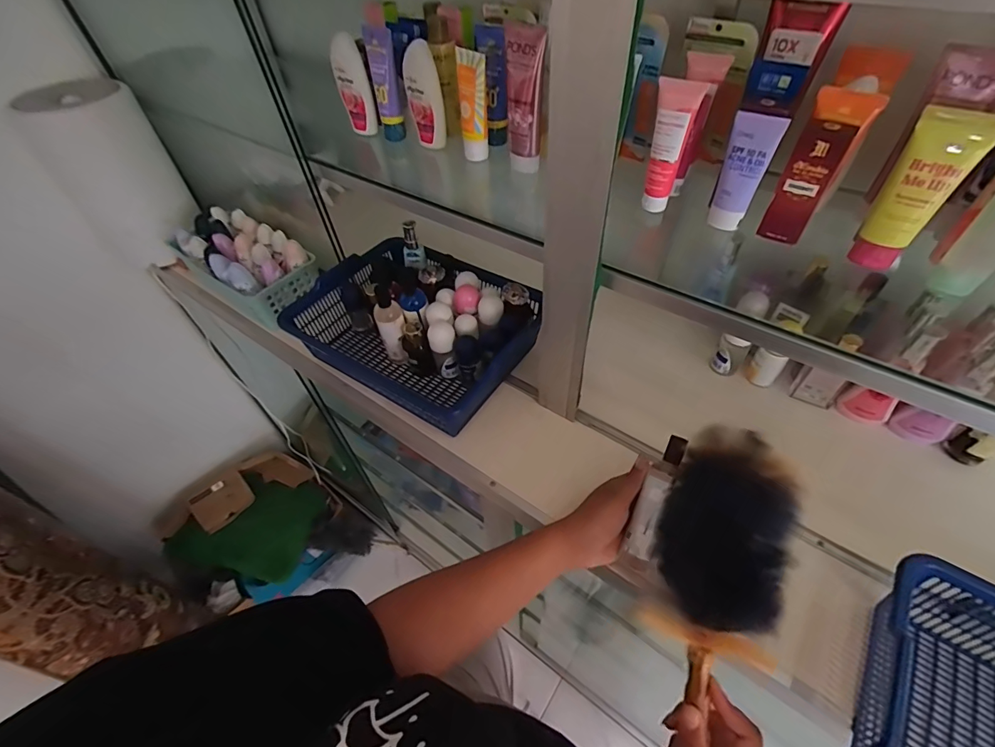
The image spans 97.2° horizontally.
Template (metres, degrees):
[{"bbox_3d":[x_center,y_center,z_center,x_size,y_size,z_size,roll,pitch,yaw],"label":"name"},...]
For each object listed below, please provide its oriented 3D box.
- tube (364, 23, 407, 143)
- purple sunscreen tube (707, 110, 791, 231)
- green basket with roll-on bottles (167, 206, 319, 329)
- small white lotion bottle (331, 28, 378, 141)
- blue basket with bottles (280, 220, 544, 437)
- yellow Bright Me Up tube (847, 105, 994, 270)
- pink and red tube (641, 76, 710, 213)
[{"bbox_3d":[-0.158,-0.410,0.626,0.039,0.133,0.038,-14,52,-7],"label":"tube"},{"bbox_3d":[0.246,-0.200,0.443,0.041,0.106,0.020,30,60,25],"label":"purple sunscreen tube"},{"bbox_3d":[-0.453,-0.208,0.778,0.272,0.079,0.125,28,59,24],"label":"green basket with roll-on bottles"},{"bbox_3d":[-0.210,-0.418,0.644,0.041,0.119,0.034,-15,52,-7],"label":"small white lotion bottle"},{"bbox_3d":[-0.117,-0.078,0.676,0.321,0.130,0.234,24,58,21],"label":"blue basket with bottles"},{"bbox_3d":[0.369,-0.159,0.391,0.050,0.124,0.040,36,62,27],"label":"yellow Bright Me Up tube"},{"bbox_3d":[0.181,-0.235,0.462,0.040,0.120,0.026,9,53,12],"label":"pink and red tube"}]

